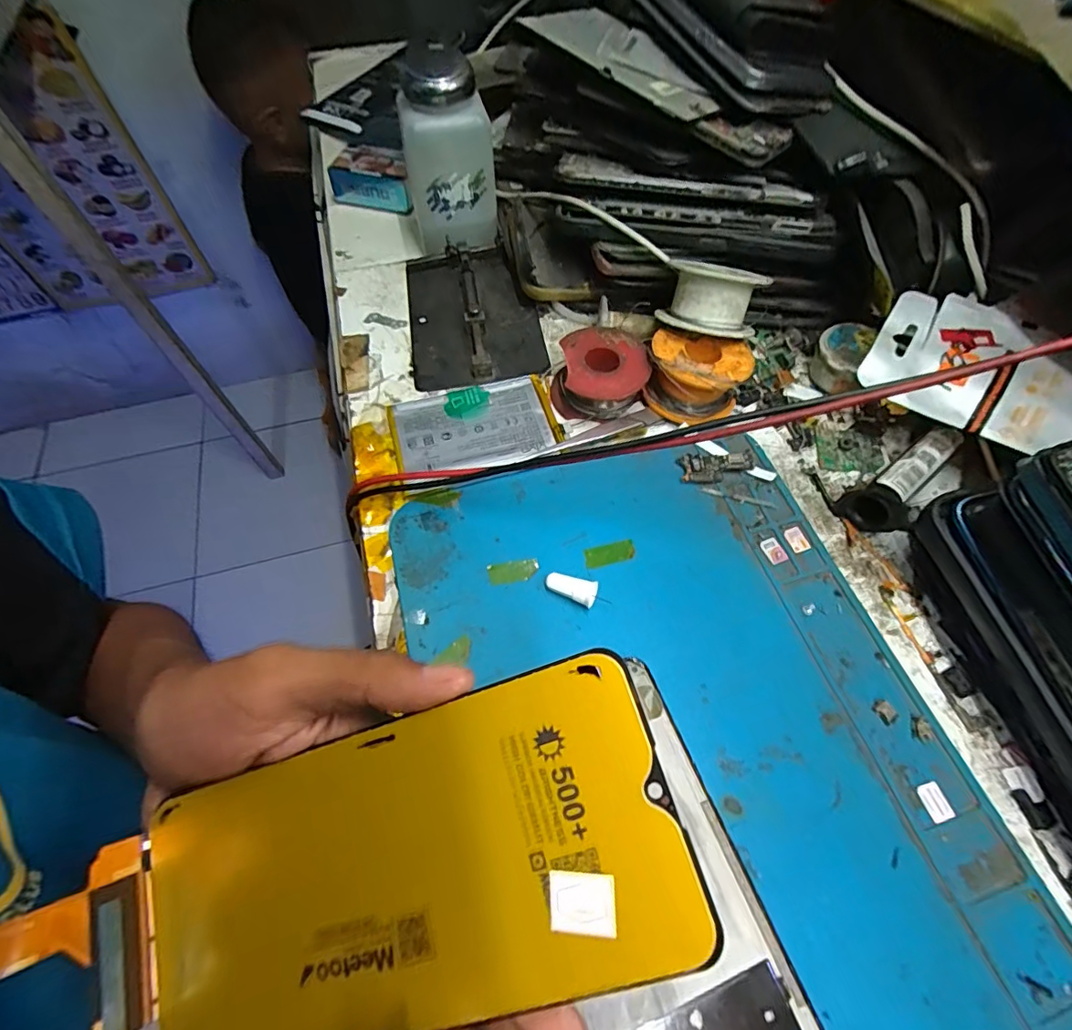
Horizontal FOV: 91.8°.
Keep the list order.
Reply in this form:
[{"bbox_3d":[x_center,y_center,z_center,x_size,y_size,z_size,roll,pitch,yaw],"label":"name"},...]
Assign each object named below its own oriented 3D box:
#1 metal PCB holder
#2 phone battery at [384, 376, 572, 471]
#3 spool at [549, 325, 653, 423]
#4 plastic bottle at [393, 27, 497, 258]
[{"bbox_3d":[-0.040,-0.128,0.321,0.078,0.014,0.116,-9,60,-6],"label":"metal PCB holder"},{"bbox_3d":[-0.031,-0.048,0.280,0.086,0.008,0.054,-13,61,-8],"label":"phone battery"},{"bbox_3d":[0.034,-0.077,0.285,0.048,0.024,0.049,0,60,-1],"label":"spool"},{"bbox_3d":[-0.055,-0.218,0.323,0.053,0.101,0.046,-11,61,-7],"label":"plastic bottle"}]

